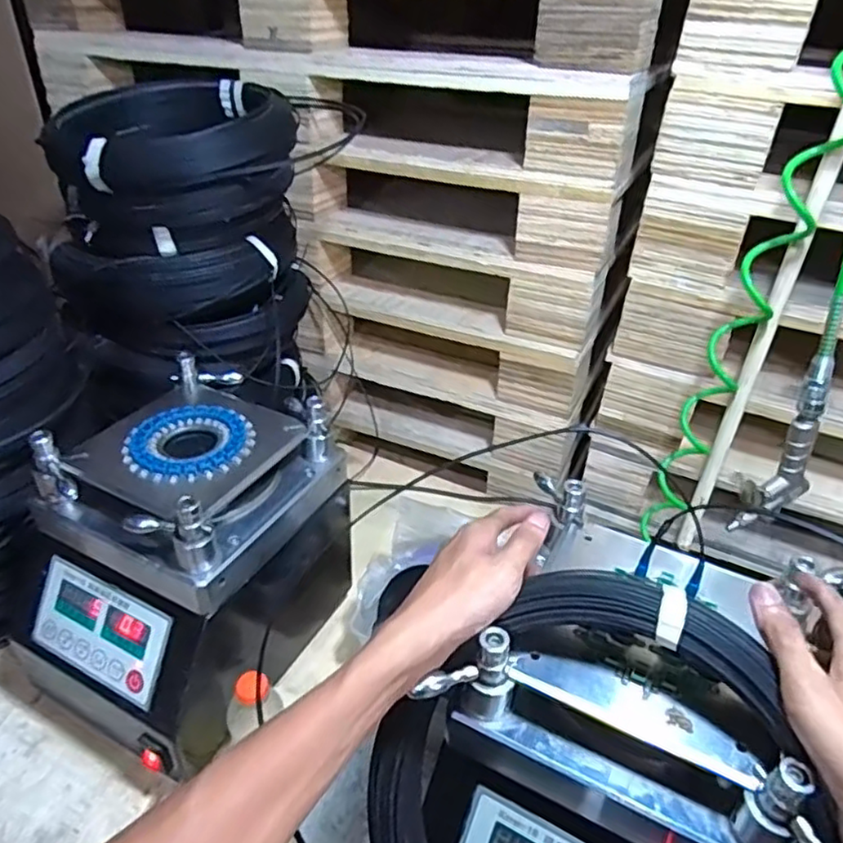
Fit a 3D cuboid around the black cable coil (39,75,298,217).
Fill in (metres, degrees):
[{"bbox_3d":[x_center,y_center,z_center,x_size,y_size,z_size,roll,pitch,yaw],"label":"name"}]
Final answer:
[{"bbox_3d":[-0.333,-0.376,0.877,0.307,0.109,0.296,-12,37,-19],"label":"black cable coil"}]

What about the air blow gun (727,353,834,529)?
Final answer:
[{"bbox_3d":[0.343,0.023,0.602,0.080,0.169,0.030,-17,39,-25],"label":"air blow gun"}]

